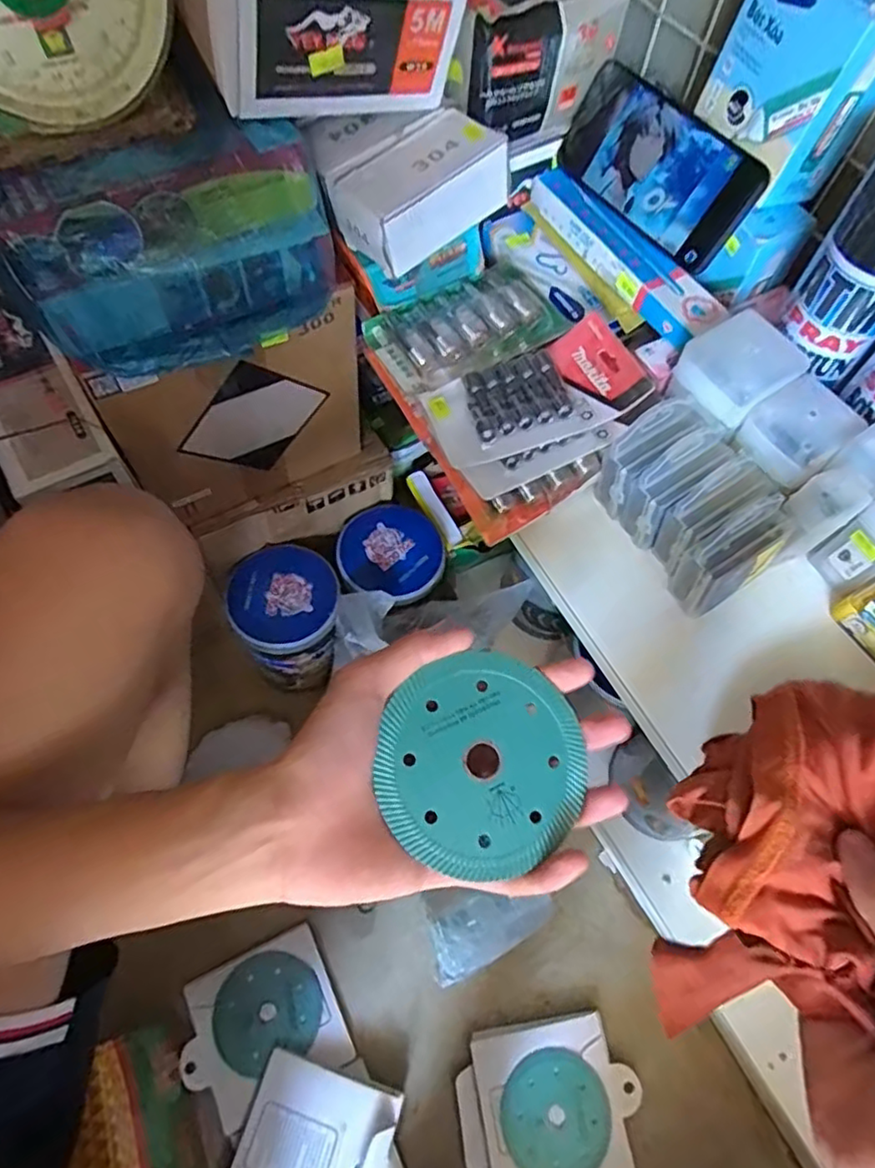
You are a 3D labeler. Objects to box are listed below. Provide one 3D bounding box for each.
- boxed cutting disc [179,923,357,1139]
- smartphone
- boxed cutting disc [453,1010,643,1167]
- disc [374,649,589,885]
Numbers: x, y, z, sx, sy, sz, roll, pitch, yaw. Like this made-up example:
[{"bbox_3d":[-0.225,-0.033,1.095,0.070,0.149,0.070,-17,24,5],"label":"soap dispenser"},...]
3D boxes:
[{"bbox_3d":[-0.171,0.428,0.628,0.142,0.013,0.128,-23,68,-14],"label":"boxed cutting disc"},{"bbox_3d":[0.159,-0.311,0.481,0.017,0.073,0.170,-16,61,-45],"label":"smartphone"},{"bbox_3d":[0.105,0.495,0.614,0.167,0.017,0.132,-8,65,-8],"label":"boxed cutting disc"},{"bbox_3d":[0.021,0.083,0.304,0.095,0.004,0.094,3,73,-10],"label":"disc"}]

